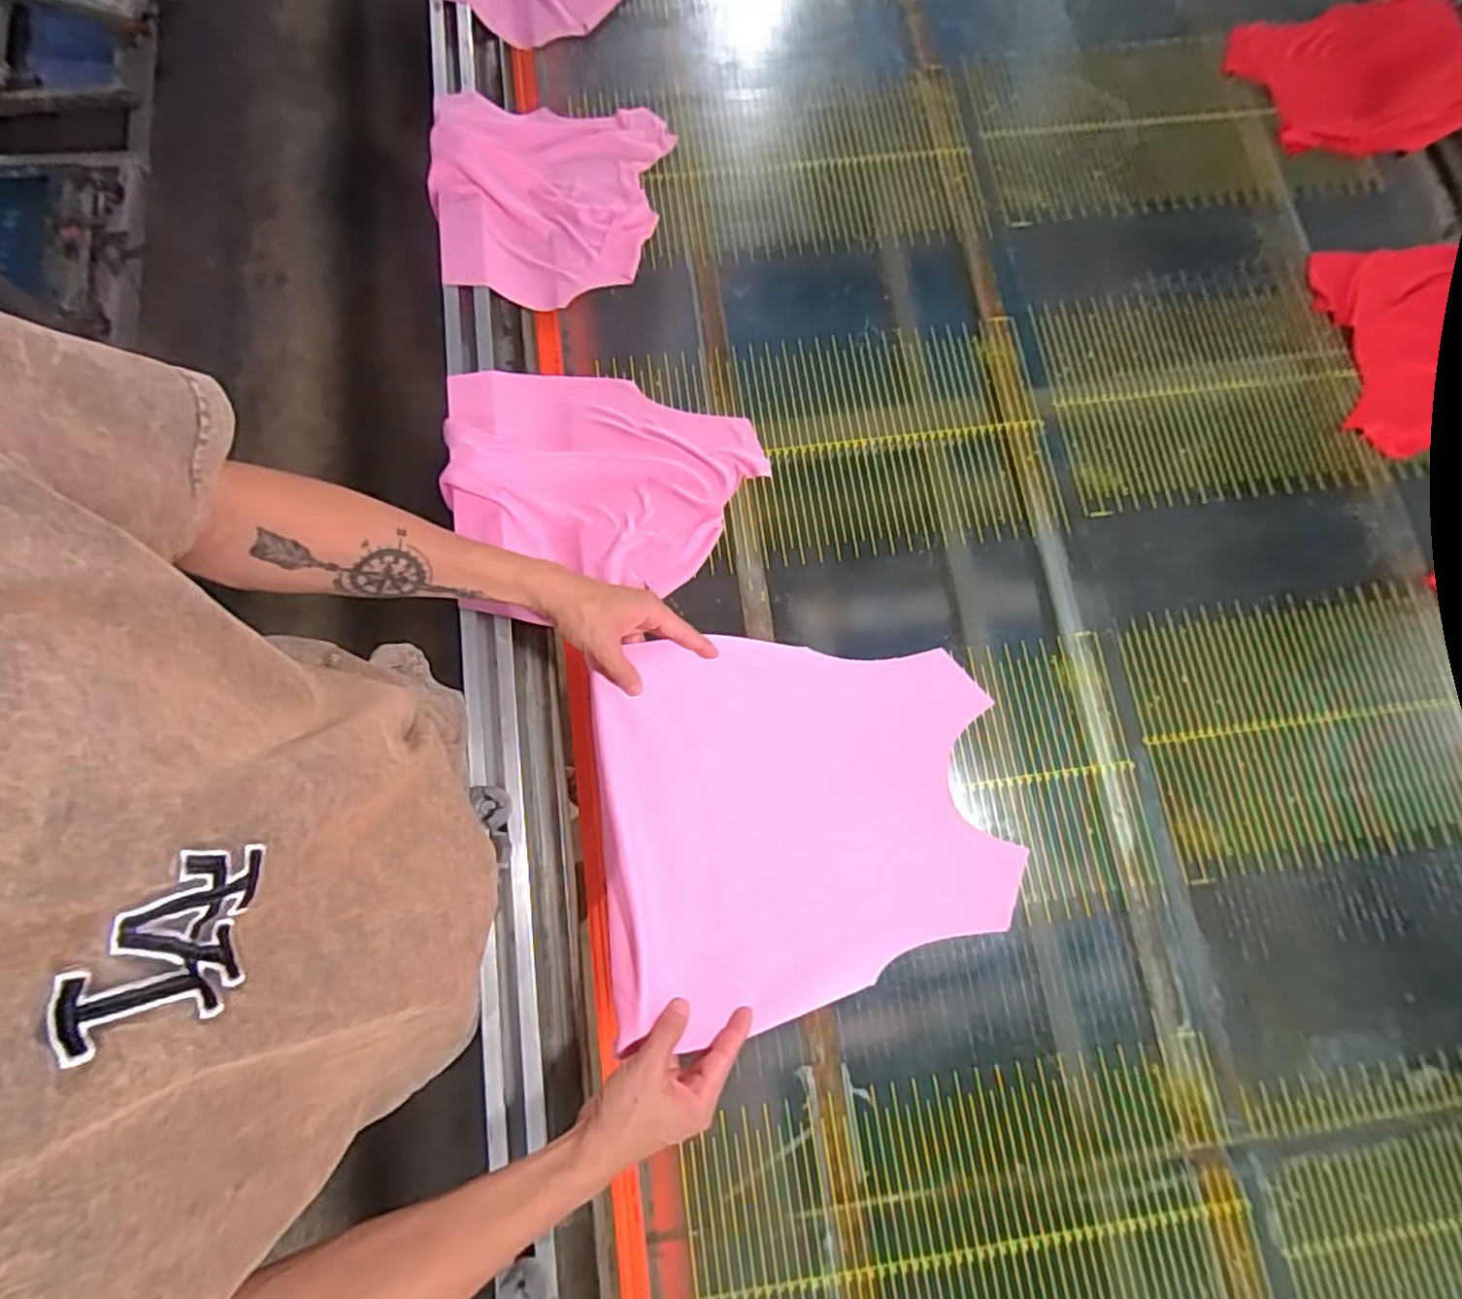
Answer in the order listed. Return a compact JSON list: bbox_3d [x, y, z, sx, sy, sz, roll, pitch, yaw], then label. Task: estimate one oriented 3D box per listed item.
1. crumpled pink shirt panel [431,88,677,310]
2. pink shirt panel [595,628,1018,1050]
[{"bbox_3d":[-0.223,-0.568,0.835,0.278,0.065,0.303,0,76,-2],"label":"crumpled pink shirt panel"},{"bbox_3d":[0.074,0.156,0.645,0.382,0.076,0.331,-8,76,-4],"label":"pink shirt panel"}]

